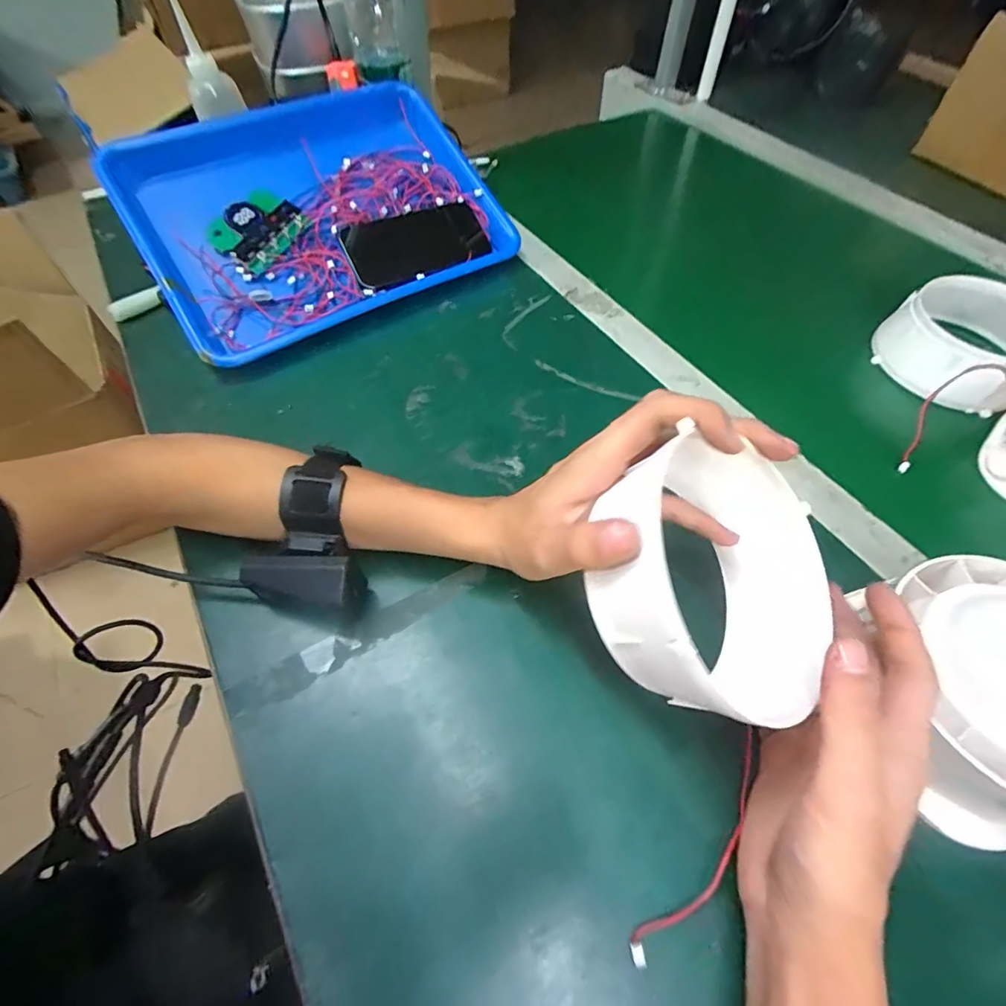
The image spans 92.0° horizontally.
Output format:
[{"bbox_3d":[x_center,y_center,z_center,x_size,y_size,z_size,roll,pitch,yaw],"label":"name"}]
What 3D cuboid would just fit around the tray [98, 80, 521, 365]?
[{"bbox_3d":[-0.174,-0.297,0.489,0.351,0.045,0.249,-29,82,-16],"label":"tray"}]

